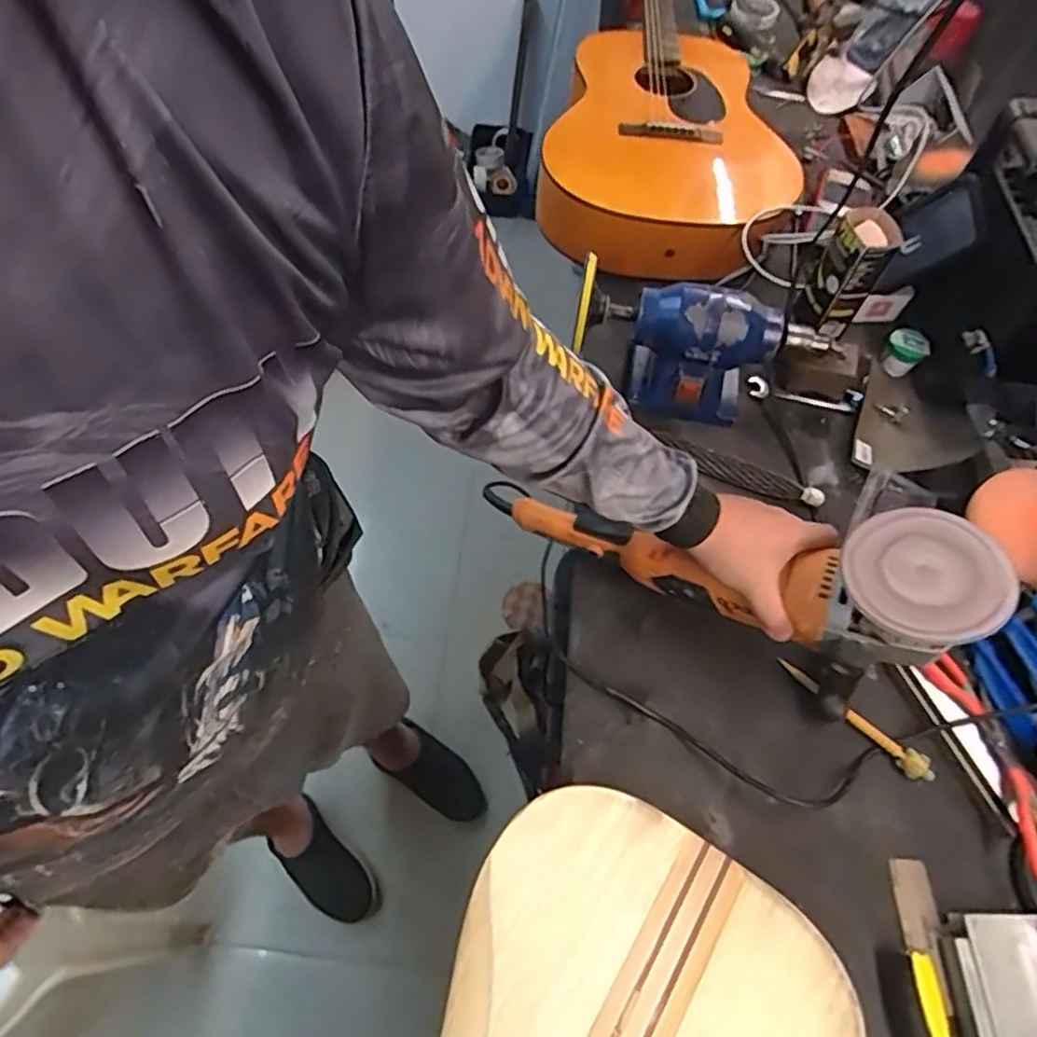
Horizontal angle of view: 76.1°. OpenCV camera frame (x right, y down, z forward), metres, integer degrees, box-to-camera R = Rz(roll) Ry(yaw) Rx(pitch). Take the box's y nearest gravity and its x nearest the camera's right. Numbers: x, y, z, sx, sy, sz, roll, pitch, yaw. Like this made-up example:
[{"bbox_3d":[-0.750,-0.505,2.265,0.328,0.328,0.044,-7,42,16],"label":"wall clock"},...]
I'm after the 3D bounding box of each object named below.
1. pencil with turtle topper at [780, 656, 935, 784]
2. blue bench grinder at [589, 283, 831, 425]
[{"bbox_3d":[0.333,0.199,0.658,0.167,0.013,0.026,35,65,16],"label":"pencil with turtle topper"},{"bbox_3d":[0.214,-0.201,0.805,0.273,0.138,0.099,19,62,8],"label":"blue bench grinder"}]

